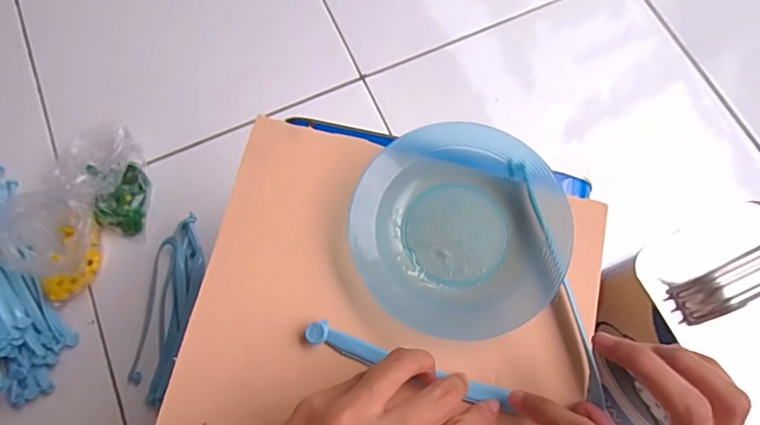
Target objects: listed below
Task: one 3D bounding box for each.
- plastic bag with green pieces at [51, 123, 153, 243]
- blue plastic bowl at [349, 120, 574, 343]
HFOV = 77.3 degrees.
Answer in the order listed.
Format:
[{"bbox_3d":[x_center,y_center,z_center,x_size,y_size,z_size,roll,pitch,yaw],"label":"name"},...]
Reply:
[{"bbox_3d":[-0.324,-0.047,0.568,0.119,0.070,0.113,24,75,9],"label":"plastic bag with green pieces"},{"bbox_3d":[0.048,0.010,0.296,0.126,0.025,0.128,0,73,2],"label":"blue plastic bowl"}]

